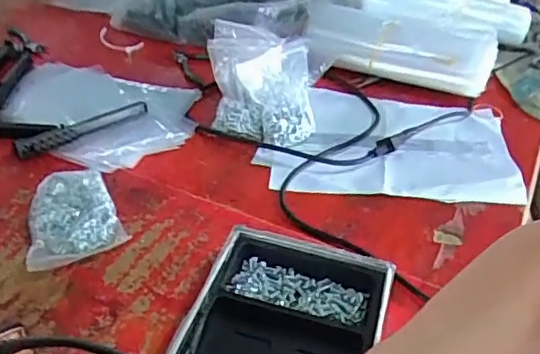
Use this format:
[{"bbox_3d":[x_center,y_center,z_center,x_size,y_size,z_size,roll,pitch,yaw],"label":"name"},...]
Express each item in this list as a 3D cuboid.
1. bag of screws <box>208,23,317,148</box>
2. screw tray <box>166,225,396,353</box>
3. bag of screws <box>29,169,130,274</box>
[{"bbox_3d":[-0.011,-0.119,0.767,0.126,0.106,0.146,-5,38,-9],"label":"bag of screws"},{"bbox_3d":[0.005,0.145,0.477,0.154,0.044,0.227,12,39,13],"label":"screw tray"},{"bbox_3d":[-0.207,0.041,0.599,0.096,0.029,0.114,-19,42,-25],"label":"bag of screws"}]

